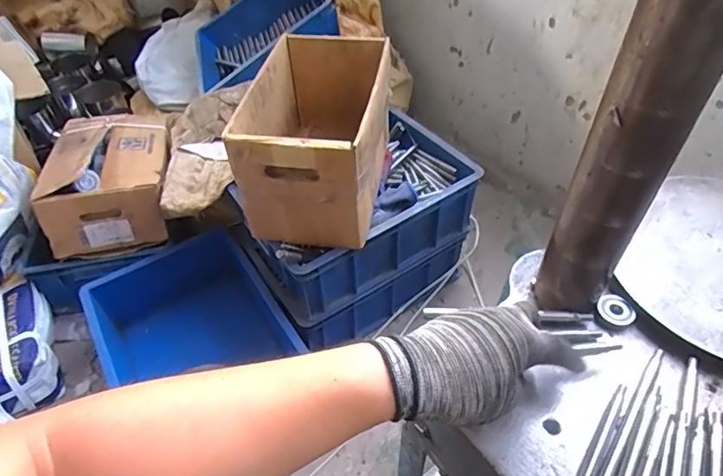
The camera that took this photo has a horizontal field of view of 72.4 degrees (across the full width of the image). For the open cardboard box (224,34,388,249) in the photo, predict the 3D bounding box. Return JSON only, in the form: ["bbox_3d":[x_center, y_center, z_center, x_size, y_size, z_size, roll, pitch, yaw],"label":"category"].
[{"bbox_3d":[-0.064,-0.168,0.818,0.193,0.199,0.308,7,48,8],"label":"open cardboard box"}]

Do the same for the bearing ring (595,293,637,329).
[{"bbox_3d":[0.255,0.074,0.495,0.036,0.012,0.030,34,57,29],"label":"bearing ring"}]

